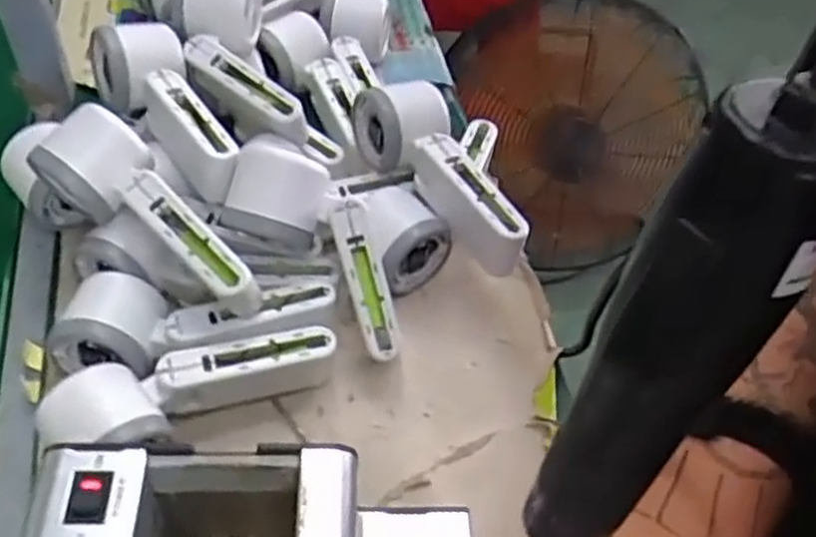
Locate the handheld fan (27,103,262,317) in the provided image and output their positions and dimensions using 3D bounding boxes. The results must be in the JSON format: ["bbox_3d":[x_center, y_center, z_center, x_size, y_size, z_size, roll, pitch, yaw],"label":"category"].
[{"bbox_3d":[-0.156,-0.027,0.466,0.163,0.059,0.060,40,59,22],"label":"handheld fan"}]

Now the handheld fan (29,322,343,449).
[{"bbox_3d":[-0.119,0.076,0.449,0.163,0.053,0.054,-16,57,-17],"label":"handheld fan"}]

